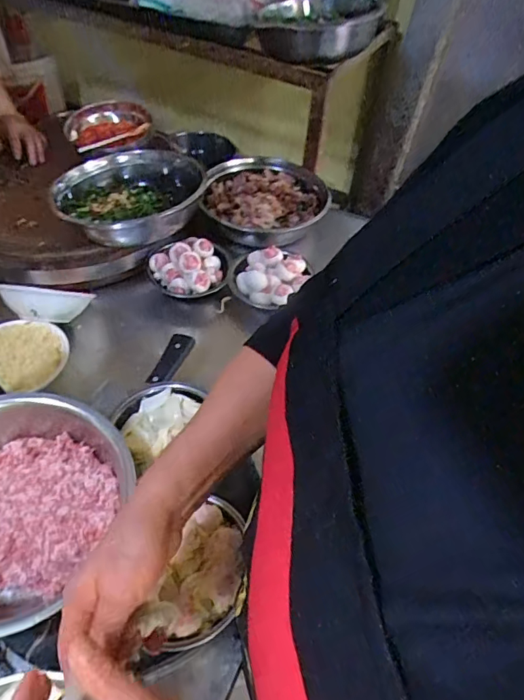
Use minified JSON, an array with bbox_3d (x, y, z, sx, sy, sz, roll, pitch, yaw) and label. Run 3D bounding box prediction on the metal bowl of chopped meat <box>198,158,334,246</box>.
[{"bbox_3d":[0.004,-0.312,0.984,0.242,0.052,0.239,2,49,-3],"label":"metal bowl of chopped meat"}]

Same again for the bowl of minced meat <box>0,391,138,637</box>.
[{"bbox_3d":[-0.258,0.166,0.500,0.192,0.110,0.234,14,49,8],"label":"bowl of minced meat"}]

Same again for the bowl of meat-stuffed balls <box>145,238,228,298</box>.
[{"bbox_3d":[-0.128,-0.142,0.832,0.138,0.047,0.109,-2,49,-6],"label":"bowl of meat-stuffed balls"}]

